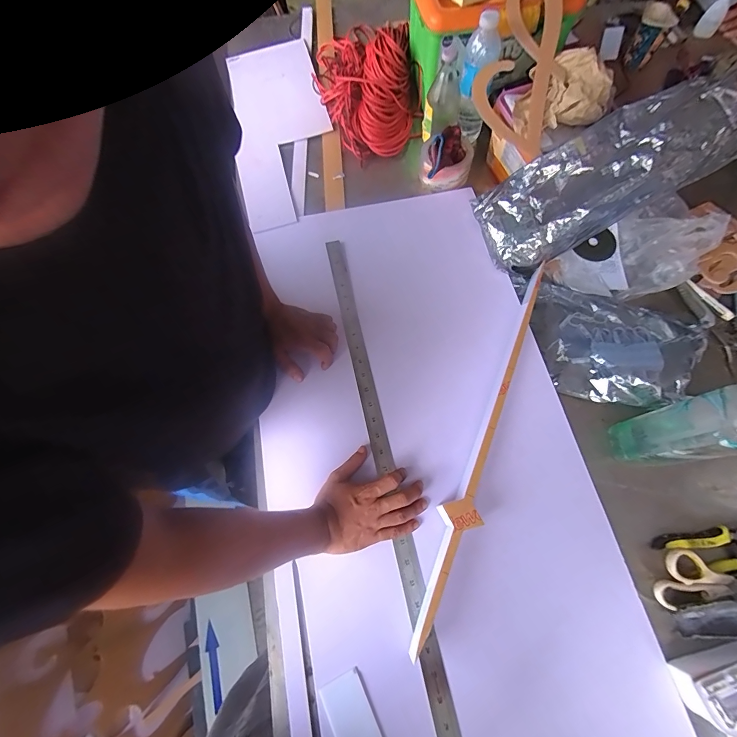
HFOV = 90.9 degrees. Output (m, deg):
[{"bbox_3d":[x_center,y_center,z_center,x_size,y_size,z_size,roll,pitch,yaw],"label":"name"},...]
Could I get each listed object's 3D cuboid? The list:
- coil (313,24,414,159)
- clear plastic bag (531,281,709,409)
[{"bbox_3d":[-0.006,-0.637,0.803,0.212,0.087,0.364,-2,69,0],"label":"coil"},{"bbox_3d":[0.372,-0.039,0.578,0.235,0.053,0.181,29,72,11],"label":"clear plastic bag"}]

